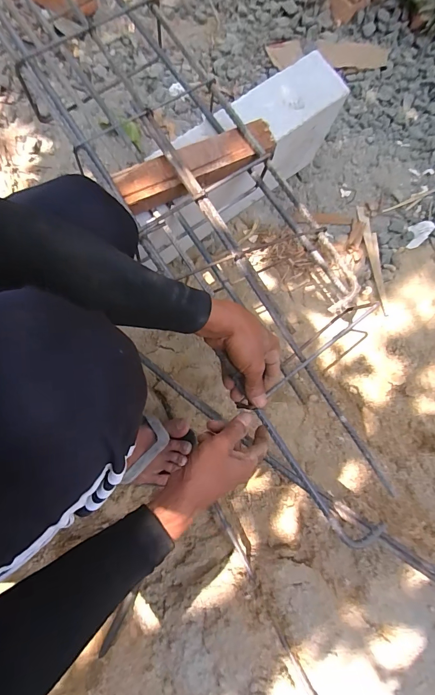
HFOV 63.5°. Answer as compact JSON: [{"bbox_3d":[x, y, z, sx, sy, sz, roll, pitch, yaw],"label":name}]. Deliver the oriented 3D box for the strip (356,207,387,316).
[{"bbox_3d":[0.338,-0.190,0.754,0.028,0.010,0.251,-6,77,-2],"label":"strip"}]

